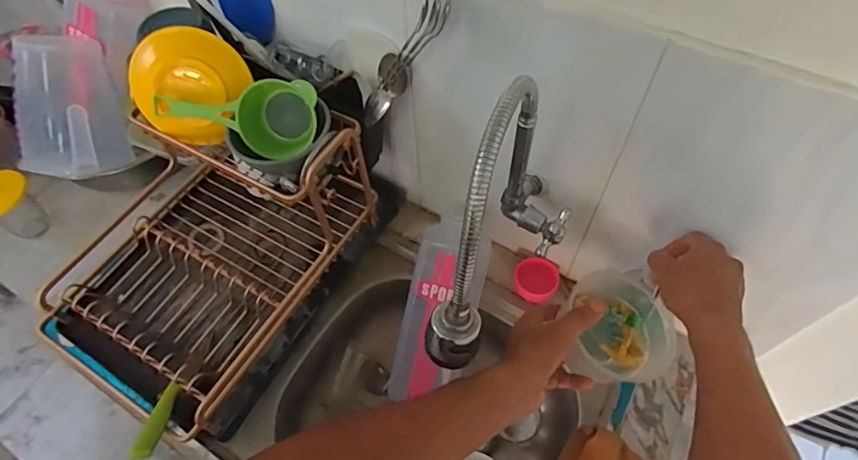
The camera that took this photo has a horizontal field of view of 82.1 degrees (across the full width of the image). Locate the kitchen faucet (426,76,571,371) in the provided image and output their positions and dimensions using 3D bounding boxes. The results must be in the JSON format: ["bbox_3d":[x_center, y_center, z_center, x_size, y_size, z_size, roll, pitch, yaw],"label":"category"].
[{"bbox_3d":[0.077,-0.013,0.450,0.068,0.241,0.263,26,62,17],"label":"kitchen faucet"}]

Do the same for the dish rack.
[{"bbox_3d":[-0.301,0.027,0.636,0.321,0.226,0.381,20,61,14],"label":"dish rack"}]

